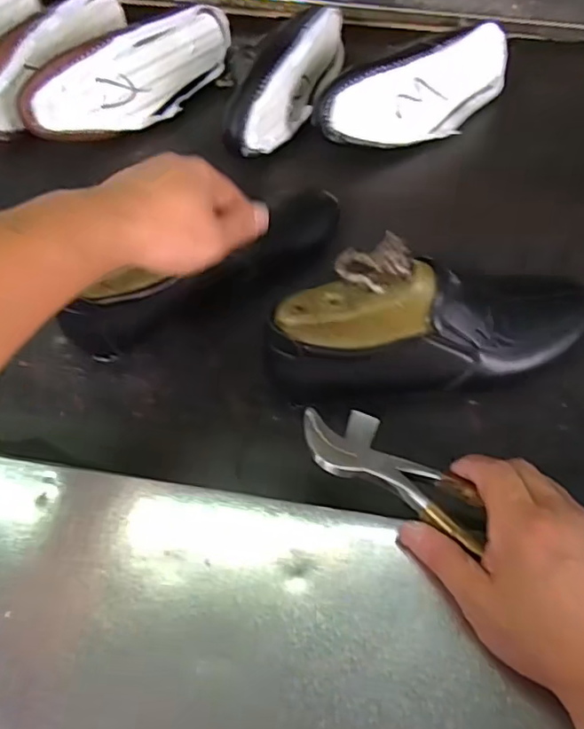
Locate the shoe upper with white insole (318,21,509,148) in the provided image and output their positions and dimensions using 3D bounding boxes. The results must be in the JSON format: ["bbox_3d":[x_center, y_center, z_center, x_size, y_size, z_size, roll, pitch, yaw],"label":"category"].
[{"bbox_3d":[0.141,-0.307,0.631,0.263,0.071,0.084,-31,63,-19],"label":"shoe upper with white insole"}]

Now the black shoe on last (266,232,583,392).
[{"bbox_3d":[0.111,-0.032,0.432,0.260,0.108,0.080,-3,57,-3],"label":"black shoe on last"}]

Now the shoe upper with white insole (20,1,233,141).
[{"bbox_3d":[-0.169,-0.321,0.640,0.062,0.093,0.268,39,64,21],"label":"shoe upper with white insole"}]

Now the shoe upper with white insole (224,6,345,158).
[{"bbox_3d":[-0.012,-0.312,0.625,0.065,0.095,0.244,23,59,13],"label":"shoe upper with white insole"}]

